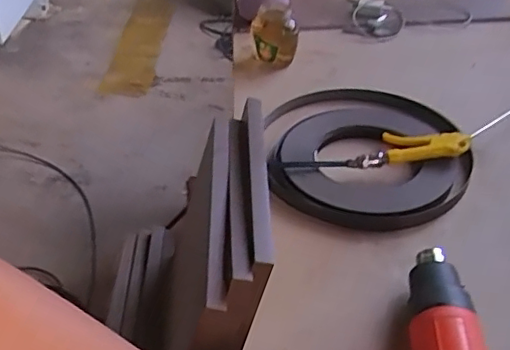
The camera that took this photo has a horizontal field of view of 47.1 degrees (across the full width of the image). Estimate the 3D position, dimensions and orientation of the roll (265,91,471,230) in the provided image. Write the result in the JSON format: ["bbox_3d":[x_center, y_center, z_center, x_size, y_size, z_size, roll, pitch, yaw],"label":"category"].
[{"bbox_3d":[0.171,-0.041,0.895,0.288,0.040,0.332,3,38,3],"label":"roll"}]

